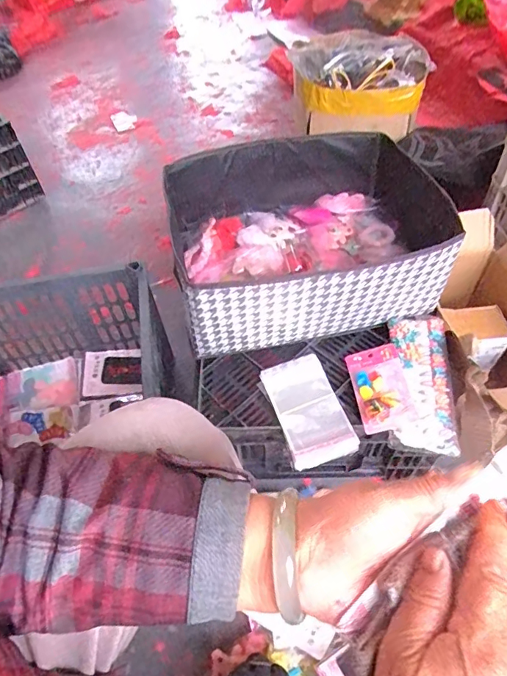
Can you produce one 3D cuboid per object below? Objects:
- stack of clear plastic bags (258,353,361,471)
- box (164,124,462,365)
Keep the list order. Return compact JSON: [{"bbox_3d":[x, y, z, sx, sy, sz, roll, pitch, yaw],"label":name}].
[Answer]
[{"bbox_3d":[0.079,0.104,0.693,0.098,0.015,0.167,-15,53,-8],"label":"stack of clear plastic bags"},{"bbox_3d":[0.087,-0.168,0.779,0.421,0.168,0.332,-12,53,-5],"label":"box"}]

